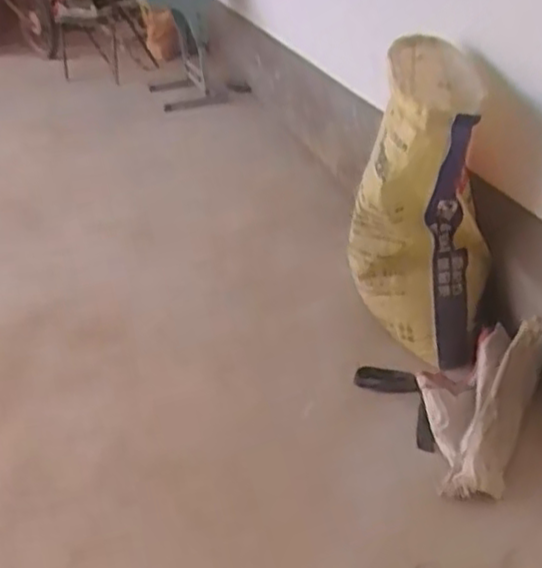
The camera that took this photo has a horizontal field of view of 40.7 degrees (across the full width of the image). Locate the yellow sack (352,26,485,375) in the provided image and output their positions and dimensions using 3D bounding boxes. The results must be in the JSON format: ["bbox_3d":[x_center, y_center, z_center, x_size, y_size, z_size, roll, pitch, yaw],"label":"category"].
[{"bbox_3d":[0.353,-0.155,1.683,0.287,0.694,0.319,9,34,20],"label":"yellow sack"}]

